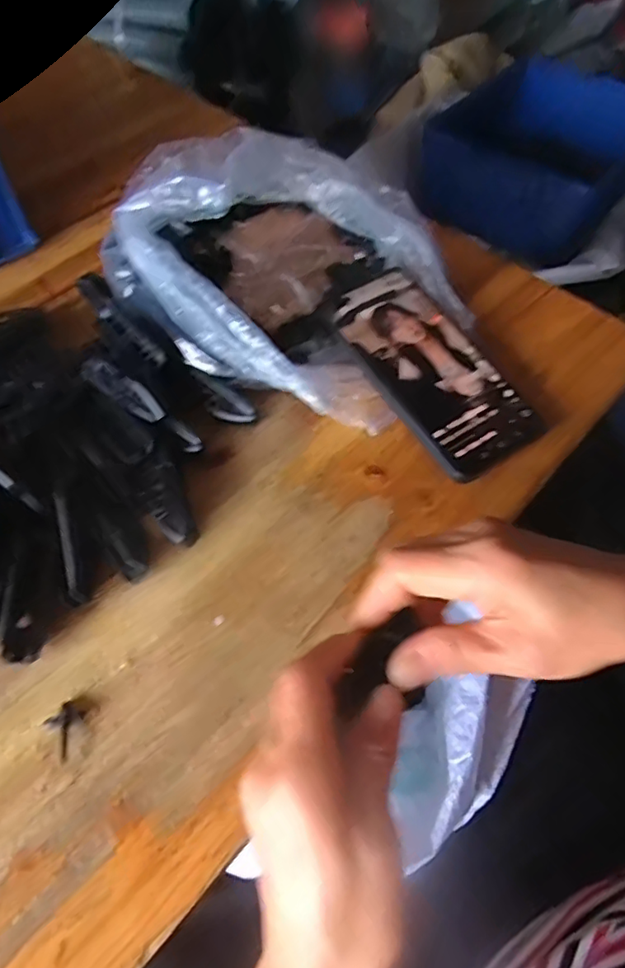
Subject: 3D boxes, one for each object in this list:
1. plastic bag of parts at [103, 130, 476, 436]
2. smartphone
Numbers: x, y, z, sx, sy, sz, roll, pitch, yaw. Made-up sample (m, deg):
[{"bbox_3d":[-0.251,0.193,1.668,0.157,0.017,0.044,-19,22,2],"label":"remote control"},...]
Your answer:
[{"bbox_3d":[-0.005,-0.165,0.422,0.238,0.081,0.233,37,67,20],"label":"plastic bag of parts"},{"bbox_3d":[0.080,-0.081,0.398,0.078,0.007,0.164,-28,70,-17],"label":"smartphone"}]

